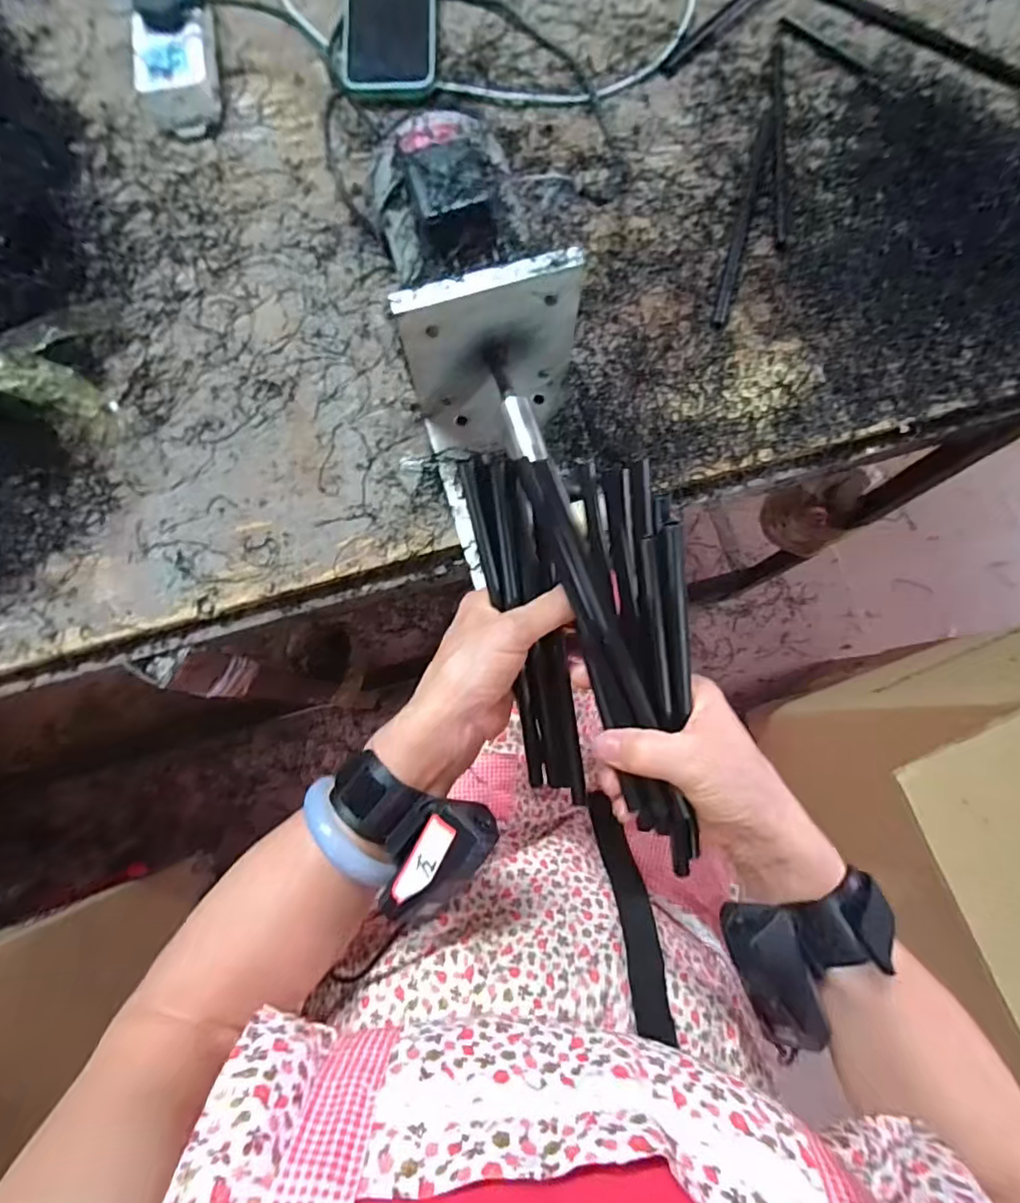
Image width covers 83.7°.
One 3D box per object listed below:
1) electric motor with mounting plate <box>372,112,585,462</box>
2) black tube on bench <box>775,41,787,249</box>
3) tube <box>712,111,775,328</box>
[{"bbox_3d":[-0.021,-0.189,0.381,0.111,0.132,0.219,-24,80,-5],"label":"electric motor with mounting plate"},{"bbox_3d":[0.231,-0.395,0.485,0.011,0.006,0.215,6,79,1],"label":"black tube on bench"},{"bbox_3d":[0.193,-0.319,0.467,0.012,0.011,0.212,16,79,3],"label":"tube"}]

